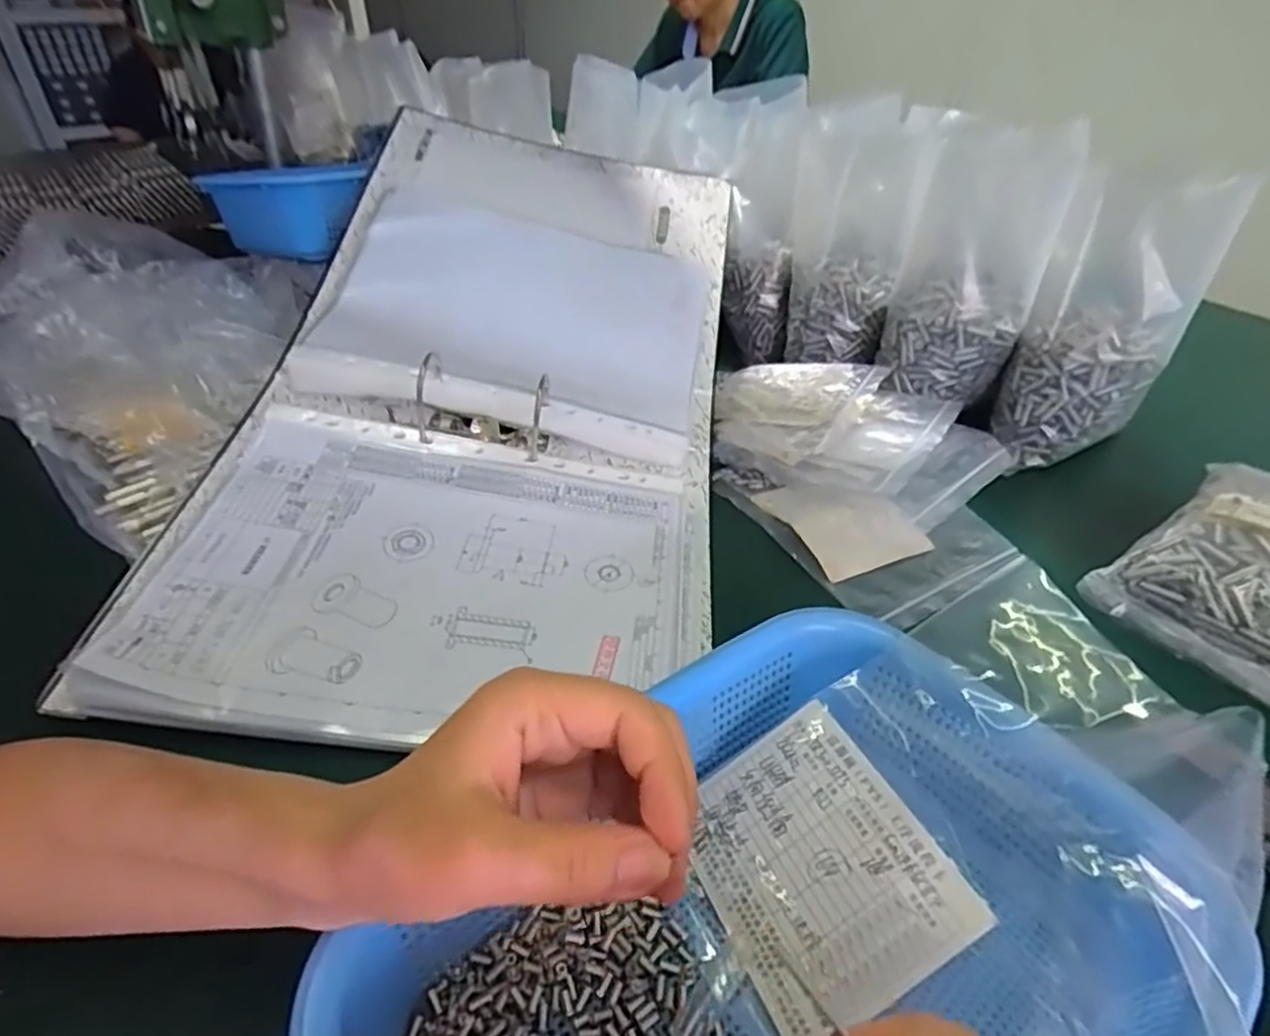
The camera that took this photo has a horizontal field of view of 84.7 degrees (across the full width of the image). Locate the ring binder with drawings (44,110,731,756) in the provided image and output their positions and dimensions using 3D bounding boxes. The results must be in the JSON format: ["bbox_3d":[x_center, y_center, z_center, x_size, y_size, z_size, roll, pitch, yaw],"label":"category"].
[{"bbox_3d":[-0.104,-0.131,0.563,0.351,0.059,0.656,10,53,-2],"label":"ring binder with drawings"}]

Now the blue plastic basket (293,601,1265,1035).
[{"bbox_3d":[0.048,0.155,0.239,0.278,0.066,0.205,-21,44,-27],"label":"blue plastic basket"}]

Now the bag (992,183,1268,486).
[{"bbox_3d":[0.357,-0.149,0.540,0.098,0.199,0.074,-6,39,-10],"label":"bag"}]

